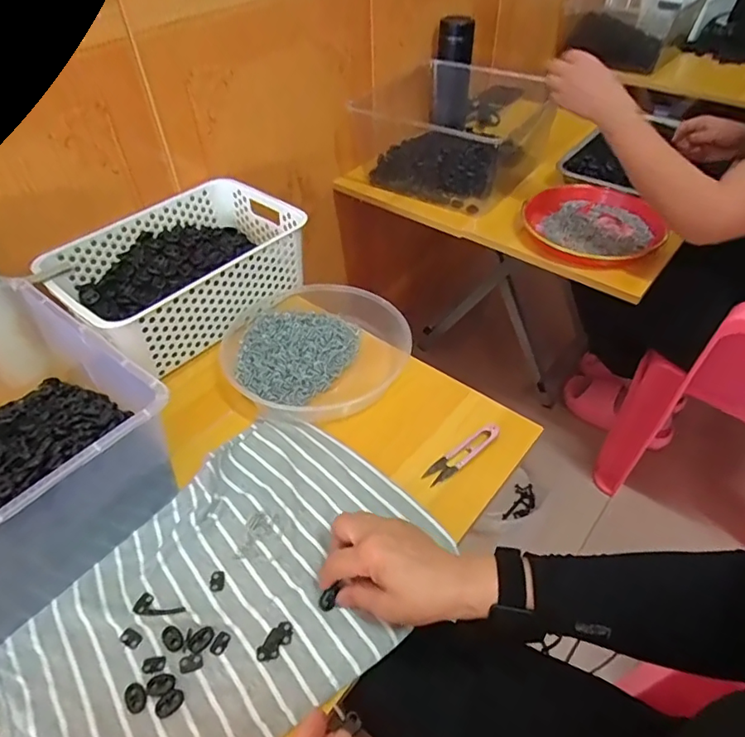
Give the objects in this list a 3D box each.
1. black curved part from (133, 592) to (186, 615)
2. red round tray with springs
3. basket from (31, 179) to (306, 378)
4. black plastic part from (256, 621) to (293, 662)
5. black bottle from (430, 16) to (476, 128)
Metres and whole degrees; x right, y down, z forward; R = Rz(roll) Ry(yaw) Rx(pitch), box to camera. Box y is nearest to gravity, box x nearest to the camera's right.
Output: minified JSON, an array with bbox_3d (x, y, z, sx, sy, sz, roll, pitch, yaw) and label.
[{"bbox_3d":[-0.188,0.212,0.468,0.045,0.004,0.018,15,48,15],"label":"black curved part"},{"bbox_3d":[0.346,-0.227,0.861,0.216,0.031,0.210,31,54,27],"label":"red round tray with springs"},{"bbox_3d":[-0.258,-0.136,0.724,0.208,0.093,0.304,29,54,26],"label":"basket"},{"bbox_3d":[-0.081,0.230,0.447,0.018,0.004,0.035,31,54,28],"label":"black plastic part"},{"bbox_3d":[0.161,-0.593,1.074,0.074,0.187,0.074,4,46,6],"label":"black bottle"}]

